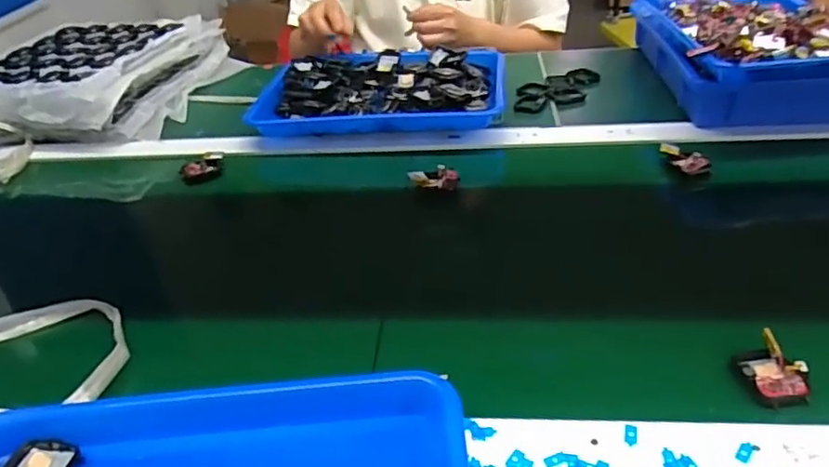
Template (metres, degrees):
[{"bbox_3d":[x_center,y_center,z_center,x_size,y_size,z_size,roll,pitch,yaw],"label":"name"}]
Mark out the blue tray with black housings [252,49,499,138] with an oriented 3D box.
[{"bbox_3d":[-0.039,-0.194,0.813,0.317,0.043,0.227,1,37,8],"label":"blue tray with black housings"}]

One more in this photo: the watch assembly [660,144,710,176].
[{"bbox_3d":[0.298,-0.080,0.656,0.032,0.016,0.055,-13,37,-11],"label":"watch assembly"}]

